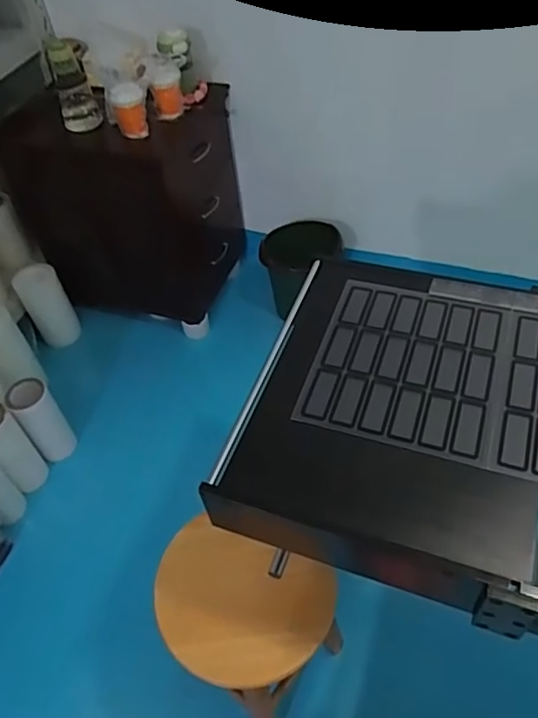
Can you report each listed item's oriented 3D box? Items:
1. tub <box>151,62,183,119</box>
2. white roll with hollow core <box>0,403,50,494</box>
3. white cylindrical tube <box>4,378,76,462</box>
[{"bbox_3d":[-0.273,-0.722,1.546,0.076,0.132,0.067,-10,50,-3],"label":"tub"},{"bbox_3d":[-0.683,0.237,1.522,0.106,0.286,0.101,-39,57,-25],"label":"white roll with hollow core"},{"bbox_3d":[-0.620,0.176,1.593,0.103,0.261,0.085,-30,54,-19],"label":"white cylindrical tube"}]

